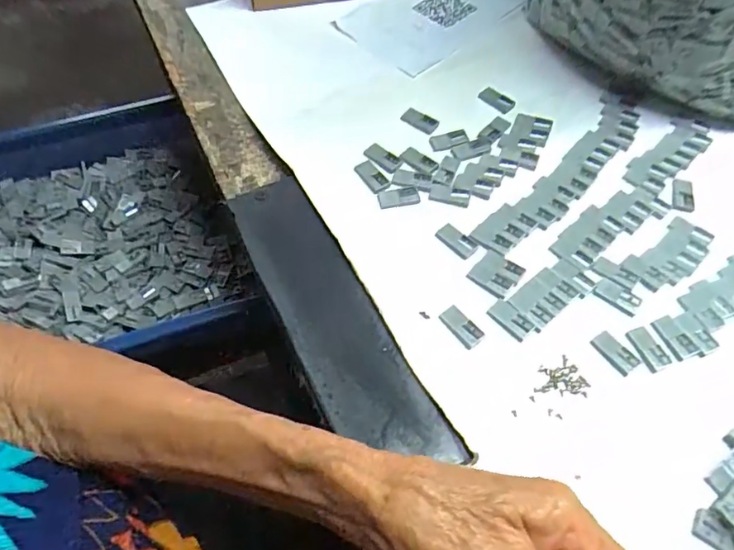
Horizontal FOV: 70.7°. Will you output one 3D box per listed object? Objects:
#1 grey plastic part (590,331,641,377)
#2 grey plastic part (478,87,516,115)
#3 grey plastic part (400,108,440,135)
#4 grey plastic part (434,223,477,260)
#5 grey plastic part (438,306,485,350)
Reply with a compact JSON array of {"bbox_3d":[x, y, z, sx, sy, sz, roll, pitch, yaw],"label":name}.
[{"bbox_3d":[0.146,0.045,0.305,0.014,0.004,0.026,-34,67,-21],"label":"grey plastic part"},{"bbox_3d":[0.103,-0.138,0.407,0.027,0.006,0.015,37,64,17],"label":"grey plastic part"},{"bbox_3d":[0.040,-0.118,0.392,0.029,0.004,0.014,35,63,16],"label":"grey plastic part"},{"bbox_3d":[0.059,-0.023,0.343,0.028,0.004,0.016,36,64,17],"label":"grey plastic part"},{"bbox_3d":[0.057,0.032,0.311,0.014,0.004,0.027,-38,68,-23],"label":"grey plastic part"}]

